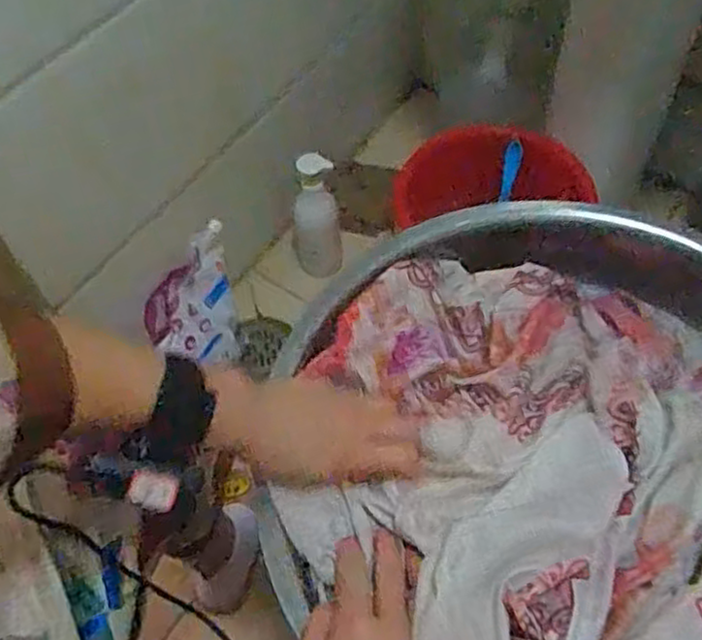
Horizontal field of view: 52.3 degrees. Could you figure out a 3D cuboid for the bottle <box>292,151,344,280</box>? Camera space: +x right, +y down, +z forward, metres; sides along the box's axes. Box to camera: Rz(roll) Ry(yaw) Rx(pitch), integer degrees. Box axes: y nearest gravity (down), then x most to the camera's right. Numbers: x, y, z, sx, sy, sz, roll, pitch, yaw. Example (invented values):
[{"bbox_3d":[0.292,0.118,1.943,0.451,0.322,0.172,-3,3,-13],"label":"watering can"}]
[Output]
[{"bbox_3d":[-0.062,-0.177,1.198,0.084,0.251,0.071,-8,58,-2],"label":"bottle"}]

